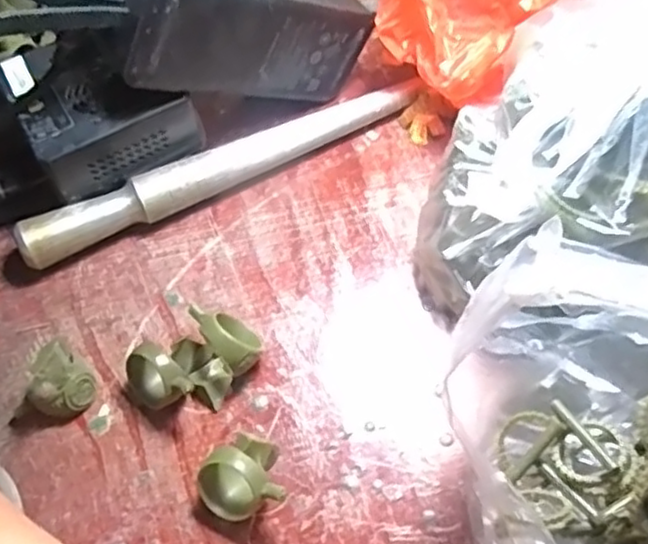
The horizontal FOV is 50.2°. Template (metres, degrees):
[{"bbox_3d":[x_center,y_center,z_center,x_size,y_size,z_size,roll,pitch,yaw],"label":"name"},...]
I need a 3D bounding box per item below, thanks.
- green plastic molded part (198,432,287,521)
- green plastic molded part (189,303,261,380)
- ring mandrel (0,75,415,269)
[{"bbox_3d":[-0.030,0.080,0.268,0.024,0.025,0.033,35,68,22],"label":"green plastic molded part"},{"bbox_3d":[-0.039,0.029,0.296,0.019,0.029,0.030,-31,62,-14],"label":"green plastic molded part"},{"bbox_3d":[-0.046,-0.055,0.347,0.212,0.024,0.018,-26,61,-11],"label":"ring mandrel"}]

